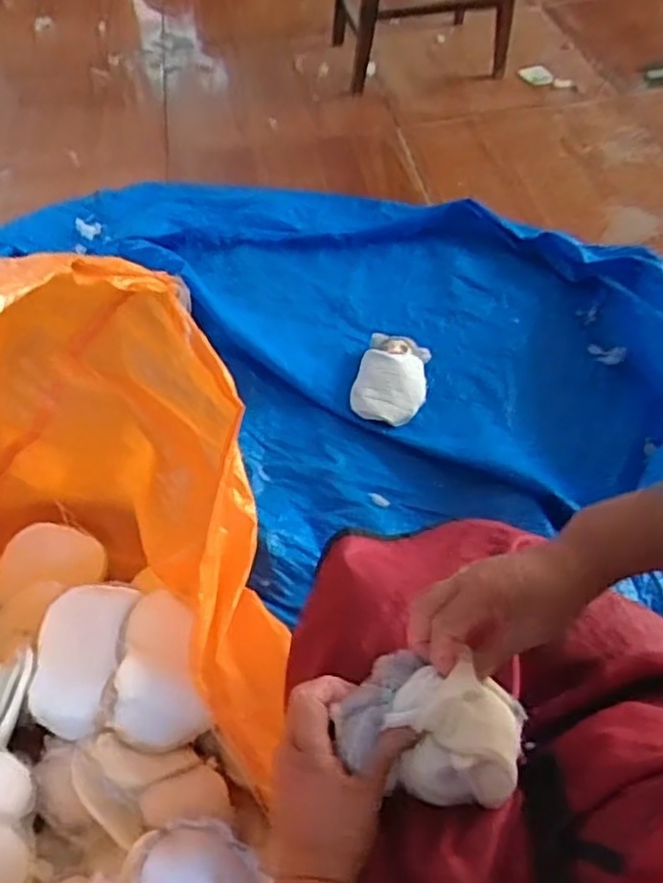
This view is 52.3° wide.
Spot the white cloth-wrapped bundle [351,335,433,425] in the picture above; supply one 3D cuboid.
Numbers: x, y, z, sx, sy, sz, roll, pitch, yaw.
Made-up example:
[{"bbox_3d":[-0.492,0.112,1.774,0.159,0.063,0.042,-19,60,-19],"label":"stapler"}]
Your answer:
[{"bbox_3d":[0.110,-0.115,1.195,0.125,0.049,0.185,14,55,14],"label":"white cloth-wrapped bundle"}]

